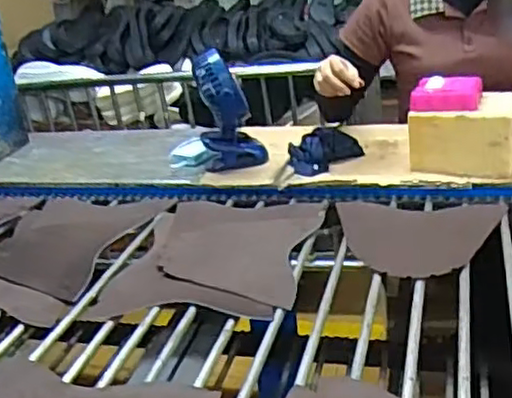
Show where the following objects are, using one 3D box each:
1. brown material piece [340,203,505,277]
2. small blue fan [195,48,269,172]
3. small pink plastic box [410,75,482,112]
[{"bbox_3d":[0.251,0.052,1.030,0.248,0.006,0.233,-2,25,11],"label":"brown material piece"},{"bbox_3d":[-0.045,-0.149,1.267,0.110,0.230,0.097,-8,25,-4],"label":"small blue fan"},{"bbox_3d":[0.325,-0.181,1.175,0.110,0.035,0.091,6,27,24],"label":"small pink plastic box"}]

